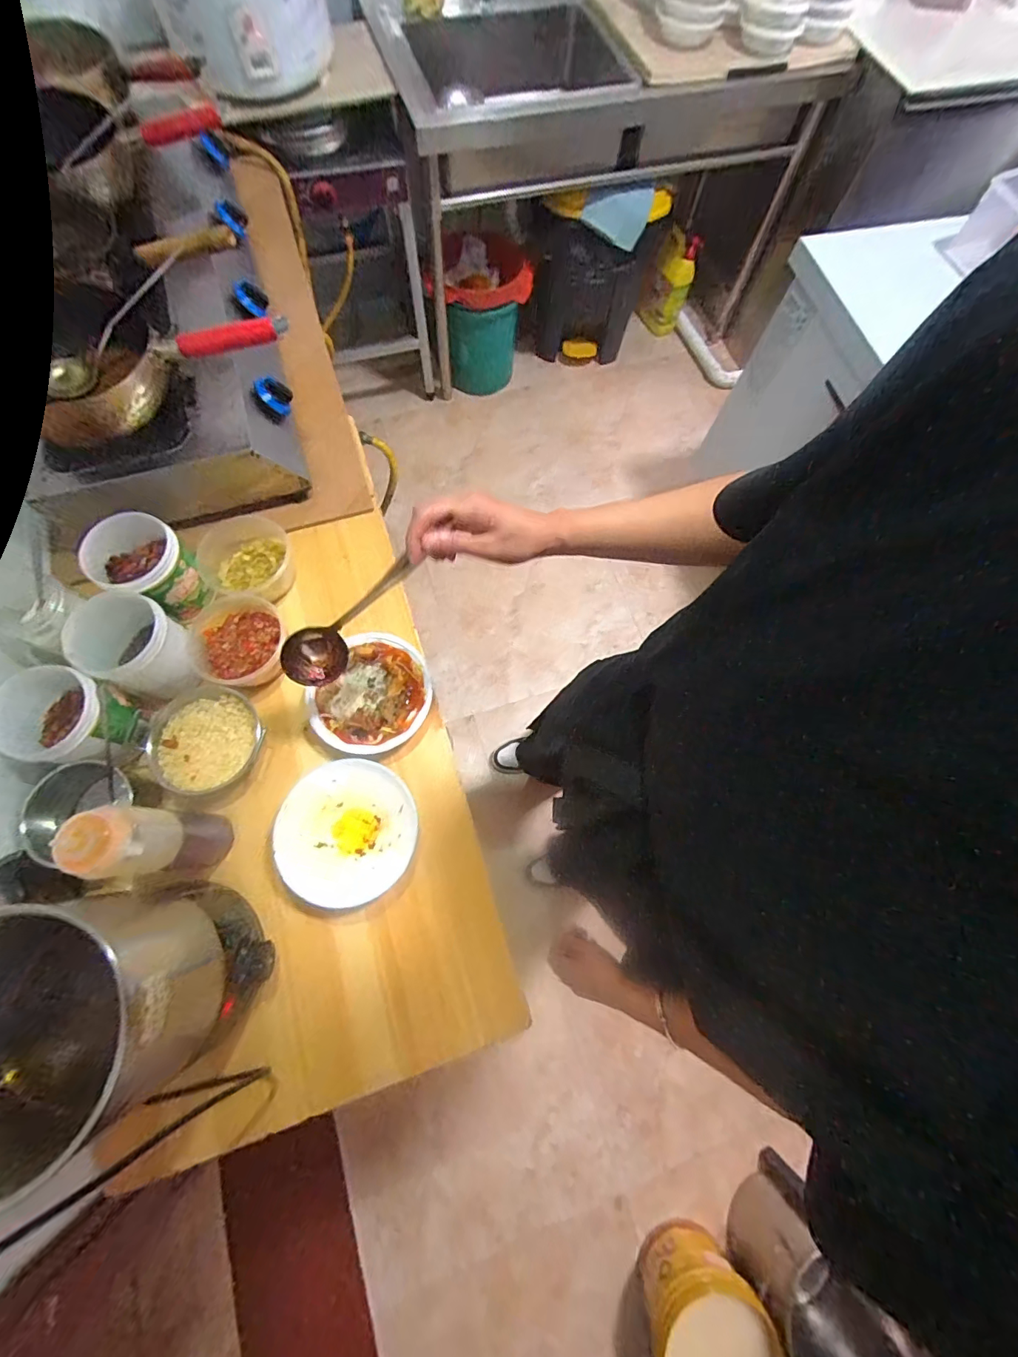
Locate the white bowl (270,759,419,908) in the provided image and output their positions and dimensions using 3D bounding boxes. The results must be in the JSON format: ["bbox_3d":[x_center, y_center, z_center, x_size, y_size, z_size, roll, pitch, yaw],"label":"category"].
[{"bbox_3d":[-0.204,0.194,0.618,0.170,0.049,0.163,1,72,-2],"label":"white bowl"}]

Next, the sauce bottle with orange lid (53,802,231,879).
[{"bbox_3d":[-0.378,0.178,0.527,0.056,0.219,0.074,-5,73,-4],"label":"sauce bottle with orange lid"}]

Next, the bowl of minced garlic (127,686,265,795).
[{"bbox_3d":[-0.415,0.084,0.638,0.152,0.048,0.139,1,72,-2],"label":"bowl of minced garlic"}]

